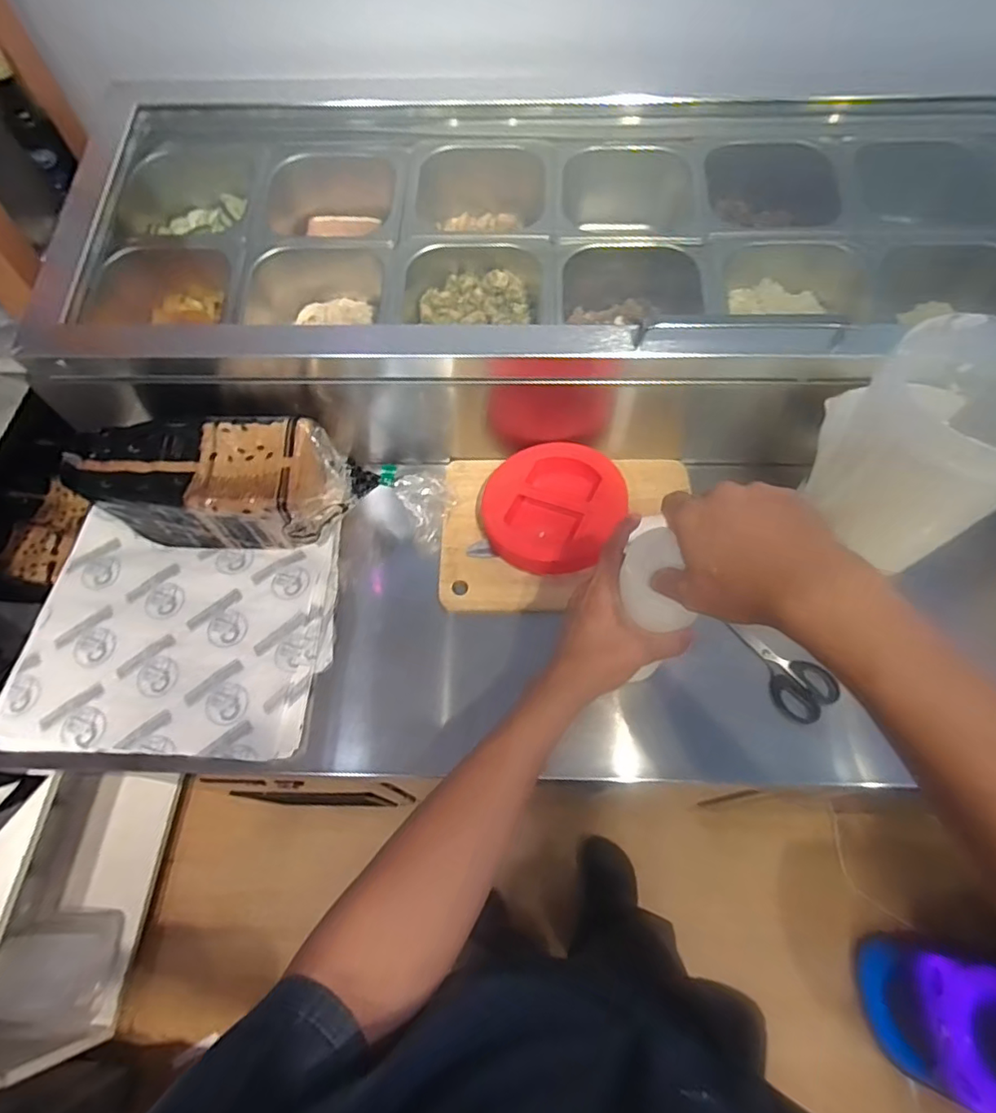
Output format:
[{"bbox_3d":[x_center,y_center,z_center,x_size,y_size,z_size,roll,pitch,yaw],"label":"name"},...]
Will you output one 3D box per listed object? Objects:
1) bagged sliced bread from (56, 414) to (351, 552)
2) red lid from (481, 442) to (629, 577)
[{"bbox_3d":[-0.304,-0.081,0.635,0.283,0.108,0.117,1,63,2],"label":"bagged sliced bread"},{"bbox_3d":[0.062,-0.060,0.650,0.151,0.039,0.151,0,63,1],"label":"red lid"}]

